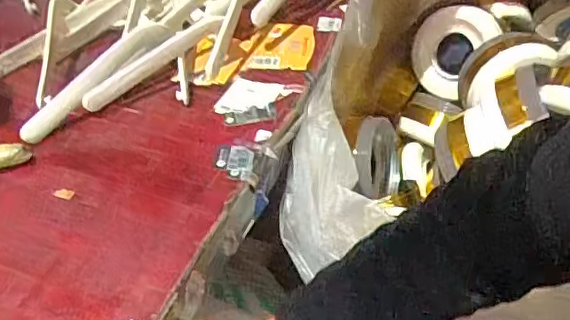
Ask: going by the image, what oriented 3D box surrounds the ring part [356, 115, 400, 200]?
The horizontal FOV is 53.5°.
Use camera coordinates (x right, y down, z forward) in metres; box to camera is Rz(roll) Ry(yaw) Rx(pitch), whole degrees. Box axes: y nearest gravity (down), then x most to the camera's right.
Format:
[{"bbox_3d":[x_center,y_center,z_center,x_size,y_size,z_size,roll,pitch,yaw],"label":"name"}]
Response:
[{"bbox_3d":[0.121,-0.003,0.743,0.022,0.093,0.117,-15,64,39],"label":"ring part"}]

